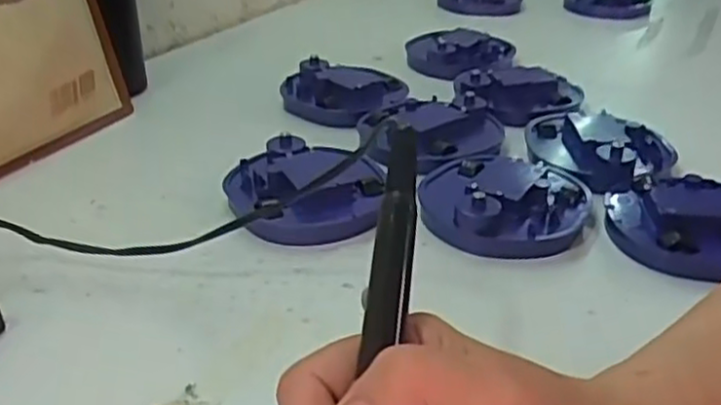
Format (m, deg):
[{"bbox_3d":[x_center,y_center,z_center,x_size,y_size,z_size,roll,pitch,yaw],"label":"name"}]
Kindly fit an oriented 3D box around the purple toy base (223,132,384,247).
[{"bbox_3d":[-0.037,-0.009,0.483,0.097,0.032,0.102,1,30,-1],"label":"purple toy base"}]

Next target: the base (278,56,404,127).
[{"bbox_3d":[-0.017,-0.097,0.635,0.103,0.030,0.090,11,31,15],"label":"base"}]

